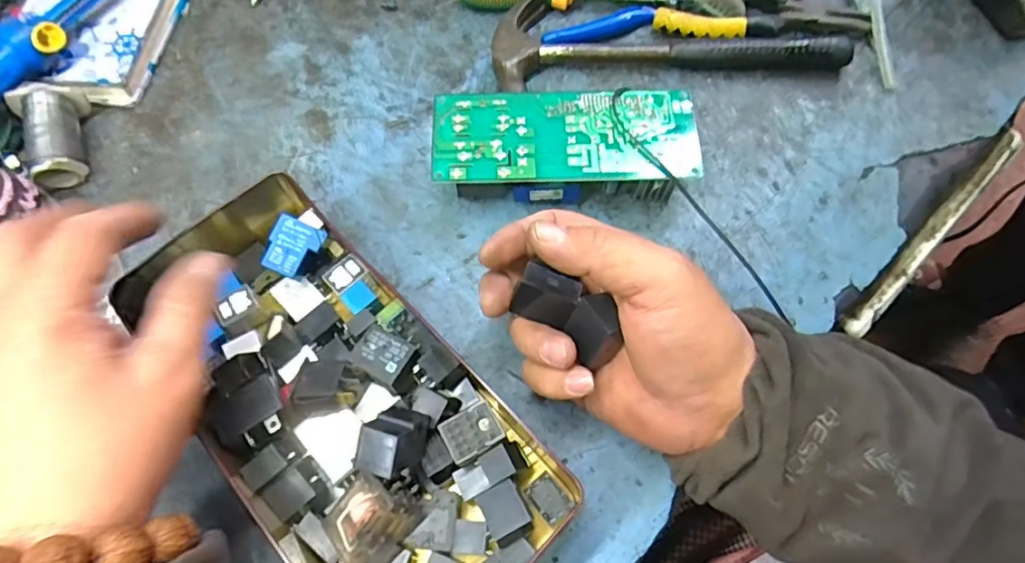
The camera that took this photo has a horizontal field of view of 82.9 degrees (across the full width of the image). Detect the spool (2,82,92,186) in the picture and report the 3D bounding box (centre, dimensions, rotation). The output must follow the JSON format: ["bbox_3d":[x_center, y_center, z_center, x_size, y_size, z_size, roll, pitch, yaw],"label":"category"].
[{"bbox_3d":[-0.304,-0.098,0.389,0.040,0.033,0.071,-24,67,-9],"label":"spool"}]

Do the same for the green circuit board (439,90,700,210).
[{"bbox_3d":[0.033,-0.081,0.368,0.156,0.042,0.064,-2,66,1],"label":"green circuit board"}]

